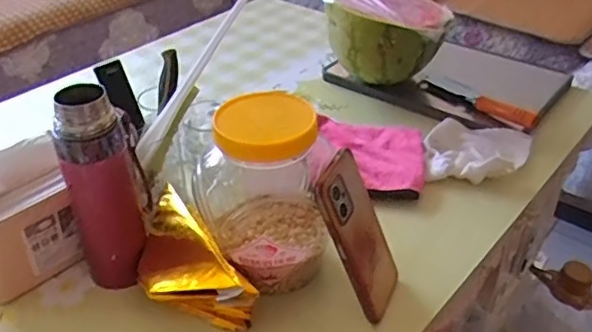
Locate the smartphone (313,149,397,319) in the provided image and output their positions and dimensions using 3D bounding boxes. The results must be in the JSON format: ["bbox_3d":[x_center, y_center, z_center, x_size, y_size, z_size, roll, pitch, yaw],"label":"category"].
[{"bbox_3d":[0.061,0.068,0.561,0.018,0.162,0.065,-7,28,33],"label":"smartphone"}]

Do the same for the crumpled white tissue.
[{"bbox_3d":[0.242,-0.020,0.784,0.132,0.033,0.137,13,37,18],"label":"crumpled white tissue"}]

